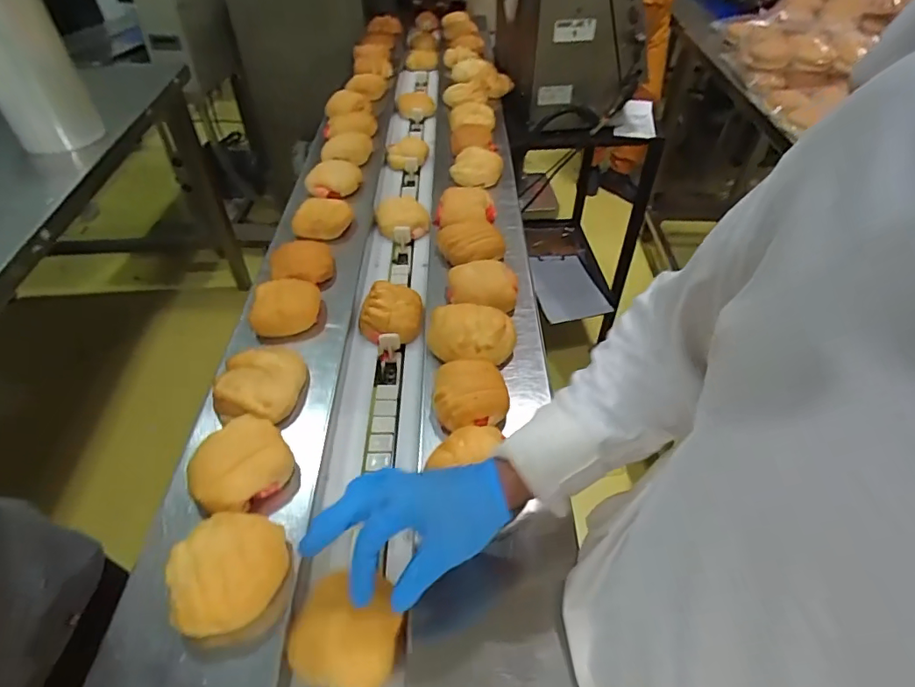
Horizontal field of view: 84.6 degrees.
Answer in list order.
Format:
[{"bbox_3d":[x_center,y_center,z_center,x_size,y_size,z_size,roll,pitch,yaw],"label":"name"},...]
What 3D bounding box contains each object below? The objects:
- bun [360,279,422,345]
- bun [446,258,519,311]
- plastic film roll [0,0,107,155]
[{"bbox_3d":[-0.094,-0.048,0.723,0.085,0.038,0.088,1,47,-1],"label":"bun"},{"bbox_3d":[0.037,-0.081,0.704,0.096,0.039,0.104,-3,47,-5],"label":"bun"},{"bbox_3d":[-0.889,-0.563,1.036,0.171,0.381,0.134,-28,54,-26],"label":"plastic film roll"}]

